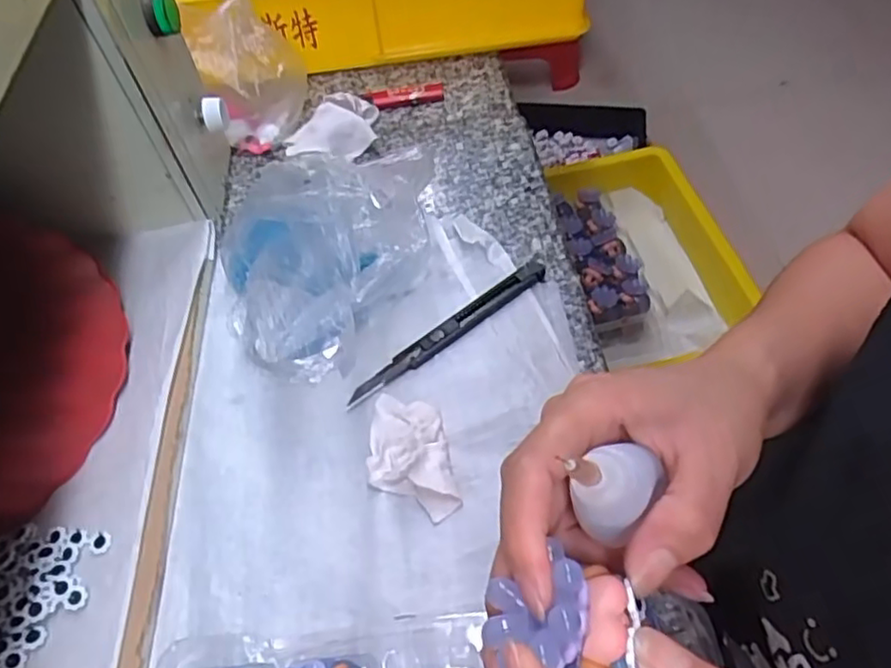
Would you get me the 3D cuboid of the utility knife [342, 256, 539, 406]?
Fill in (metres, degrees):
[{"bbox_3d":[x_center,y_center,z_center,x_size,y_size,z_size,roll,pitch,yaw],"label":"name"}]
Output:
[{"bbox_3d":[0.005,-0.004,0.445,0.163,0.007,0.017,-38,60,-20],"label":"utility knife"}]

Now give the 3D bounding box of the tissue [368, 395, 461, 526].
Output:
[{"bbox_3d":[-0.023,0.066,0.390,0.046,0.020,0.080,-13,55,-5],"label":"tissue"}]

